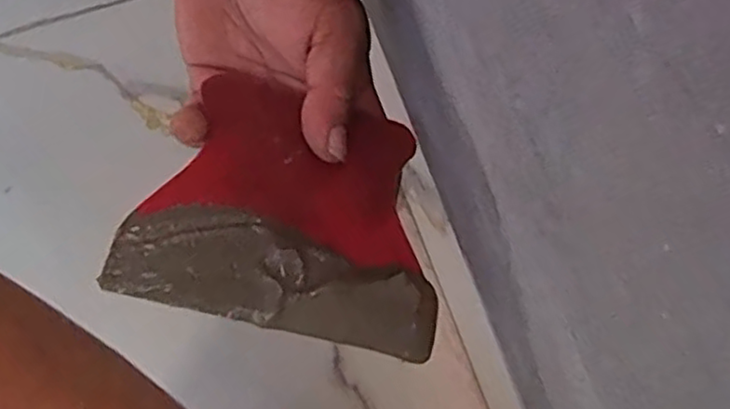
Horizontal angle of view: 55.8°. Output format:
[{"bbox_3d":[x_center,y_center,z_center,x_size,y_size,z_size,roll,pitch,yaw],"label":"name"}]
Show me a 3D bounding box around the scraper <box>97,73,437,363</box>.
[{"bbox_3d":[-0.028,-0.001,0.283,0.118,0.013,0.110,15,56,-7],"label":"scraper"}]

